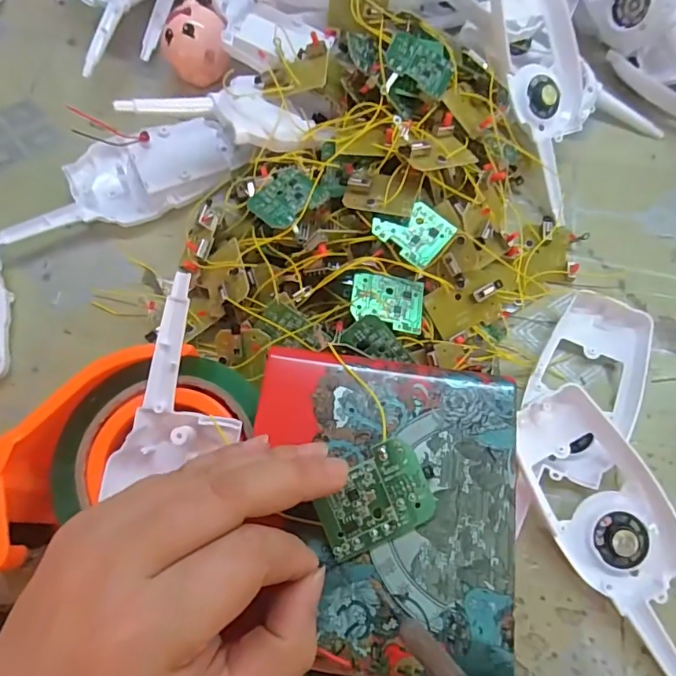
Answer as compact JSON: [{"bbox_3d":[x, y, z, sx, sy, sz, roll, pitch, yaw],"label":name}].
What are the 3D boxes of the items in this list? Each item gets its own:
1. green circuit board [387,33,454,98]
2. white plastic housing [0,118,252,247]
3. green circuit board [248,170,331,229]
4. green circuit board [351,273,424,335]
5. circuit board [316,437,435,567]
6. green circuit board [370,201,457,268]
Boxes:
[{"bbox_3d":[0.051,-0.170,0.306,0.041,0.004,0.040,26,65,-10],"label":"green circuit board"},{"bbox_3d":[-0.142,-0.108,0.342,0.160,0.028,0.059,-18,69,-8],"label":"white plastic housing"},{"bbox_3d":[-0.031,-0.084,0.304,0.034,0.005,0.041,40,74,13],"label":"green circuit board"},{"bbox_3d":[0.029,-0.022,0.288,0.041,0.007,0.033,8,69,2],"label":"green circuit board"},{"bbox_3d":[0.013,0.060,0.187,0.042,0.004,0.032,-23,91,-8],"label":"circuit board"},{"bbox_3d":[0.044,-0.063,0.293,0.040,0.004,0.032,38,82,9],"label":"green circuit board"}]

